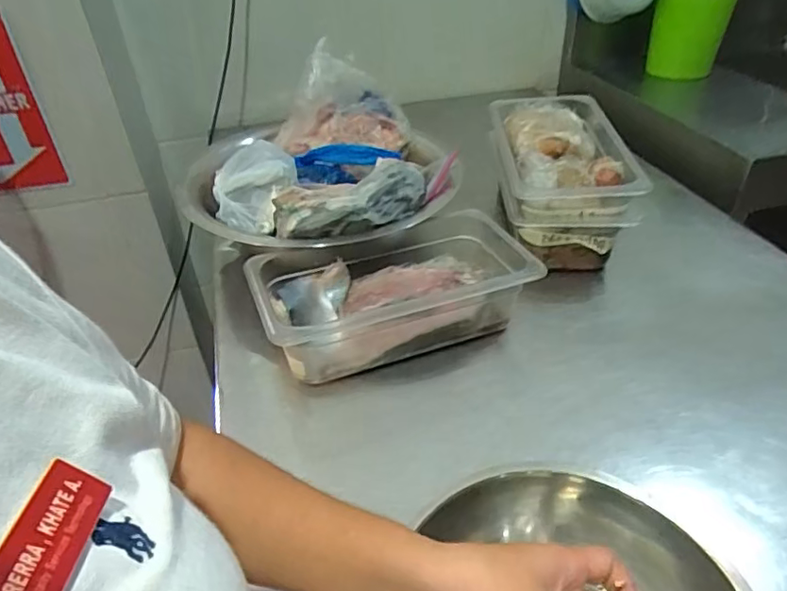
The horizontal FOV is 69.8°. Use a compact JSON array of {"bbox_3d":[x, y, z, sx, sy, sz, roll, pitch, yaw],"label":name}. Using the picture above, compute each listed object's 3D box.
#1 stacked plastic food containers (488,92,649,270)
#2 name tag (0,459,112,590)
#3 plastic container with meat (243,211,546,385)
[{"bbox_3d":[0.247,-0.180,0.860,0.179,0.139,0.328,0,38,4],"label":"stacked plastic food containers"},{"bbox_3d":[-0.103,0.078,0.161,0.004,0.022,0.068,-41,24,21],"label":"name tag"},{"bbox_3d":[0.003,0.005,0.673,0.304,0.116,0.169,-15,40,-14],"label":"plastic container with meat"}]

